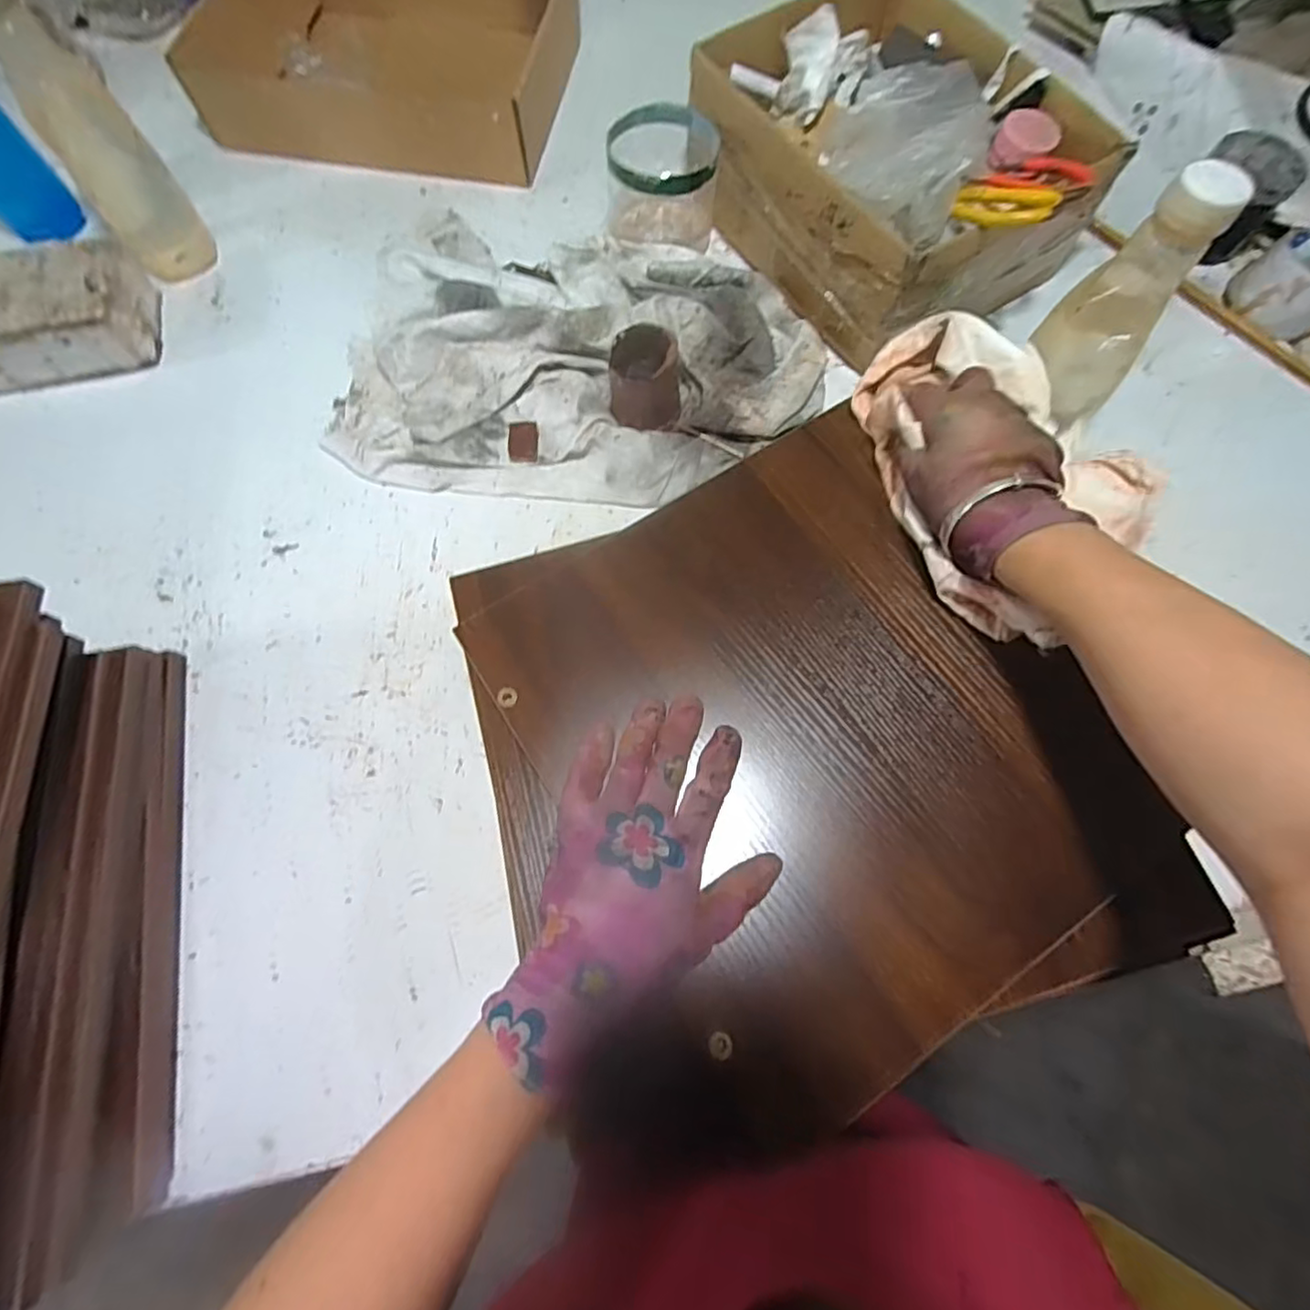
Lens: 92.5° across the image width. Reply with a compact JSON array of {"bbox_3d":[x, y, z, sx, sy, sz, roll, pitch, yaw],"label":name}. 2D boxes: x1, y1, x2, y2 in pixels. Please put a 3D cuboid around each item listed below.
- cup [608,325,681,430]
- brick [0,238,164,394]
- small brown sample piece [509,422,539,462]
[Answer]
[{"bbox_3d":[-0.009,-0.236,0.527,0.059,0.061,0.056,0,71,0],"label":"cup"},{"bbox_3d":[-0.588,-0.315,0.586,0.214,0.068,0.106,-9,71,-3],"label":"brick"},{"bbox_3d":[-0.117,-0.190,0.560,0.026,0.004,0.034,1,96,-1],"label":"small brown sample piece"}]

